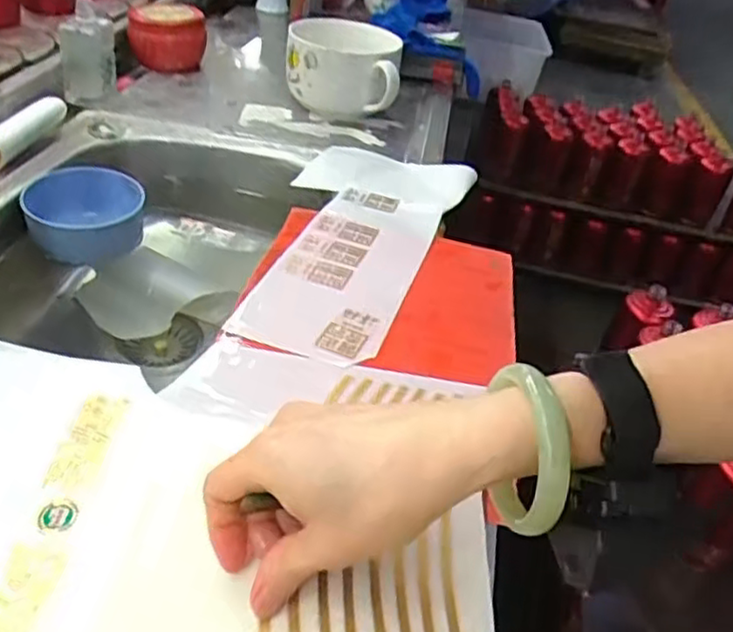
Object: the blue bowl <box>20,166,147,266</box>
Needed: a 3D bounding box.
[{"bbox_3d":[-0.275,-0.096,0.683,0.109,0.062,0.093,-8,40,-24],"label":"blue bowl"}]

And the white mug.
[{"bbox_3d":[-0.031,-0.313,0.897,0.141,0.092,0.145,9,36,-3],"label":"white mug"}]

